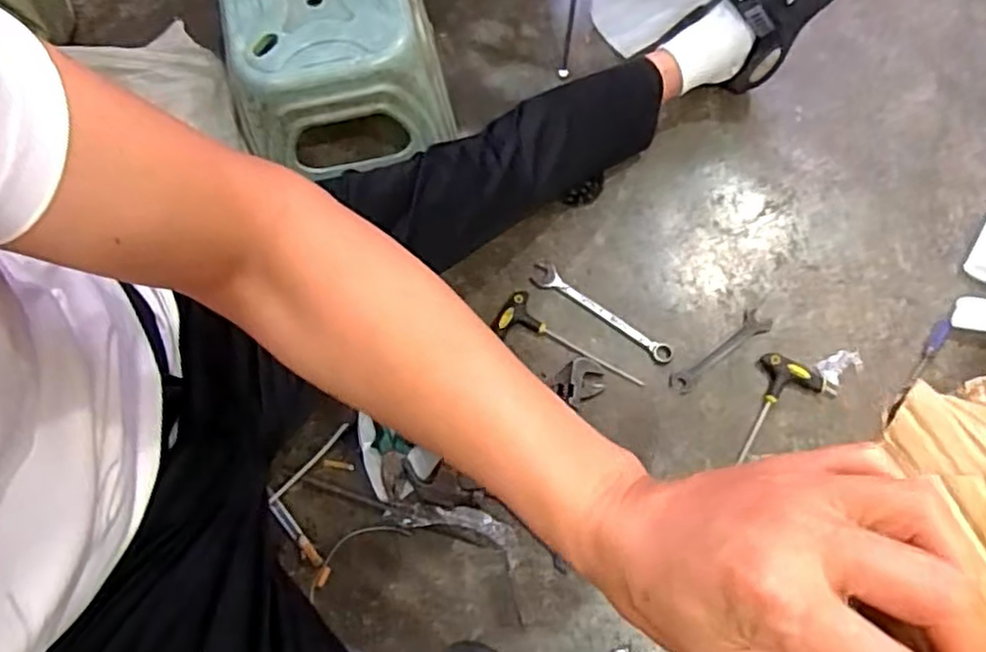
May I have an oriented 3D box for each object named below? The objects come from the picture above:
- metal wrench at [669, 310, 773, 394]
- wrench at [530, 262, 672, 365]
[{"bbox_3d":[0.295,0.032,0.907,0.159,0.008,0.034,-34,76,-9],"label":"metal wrench"},{"bbox_3d":[0.143,-0.017,0.921,0.212,0.006,0.035,34,77,10],"label":"wrench"}]

